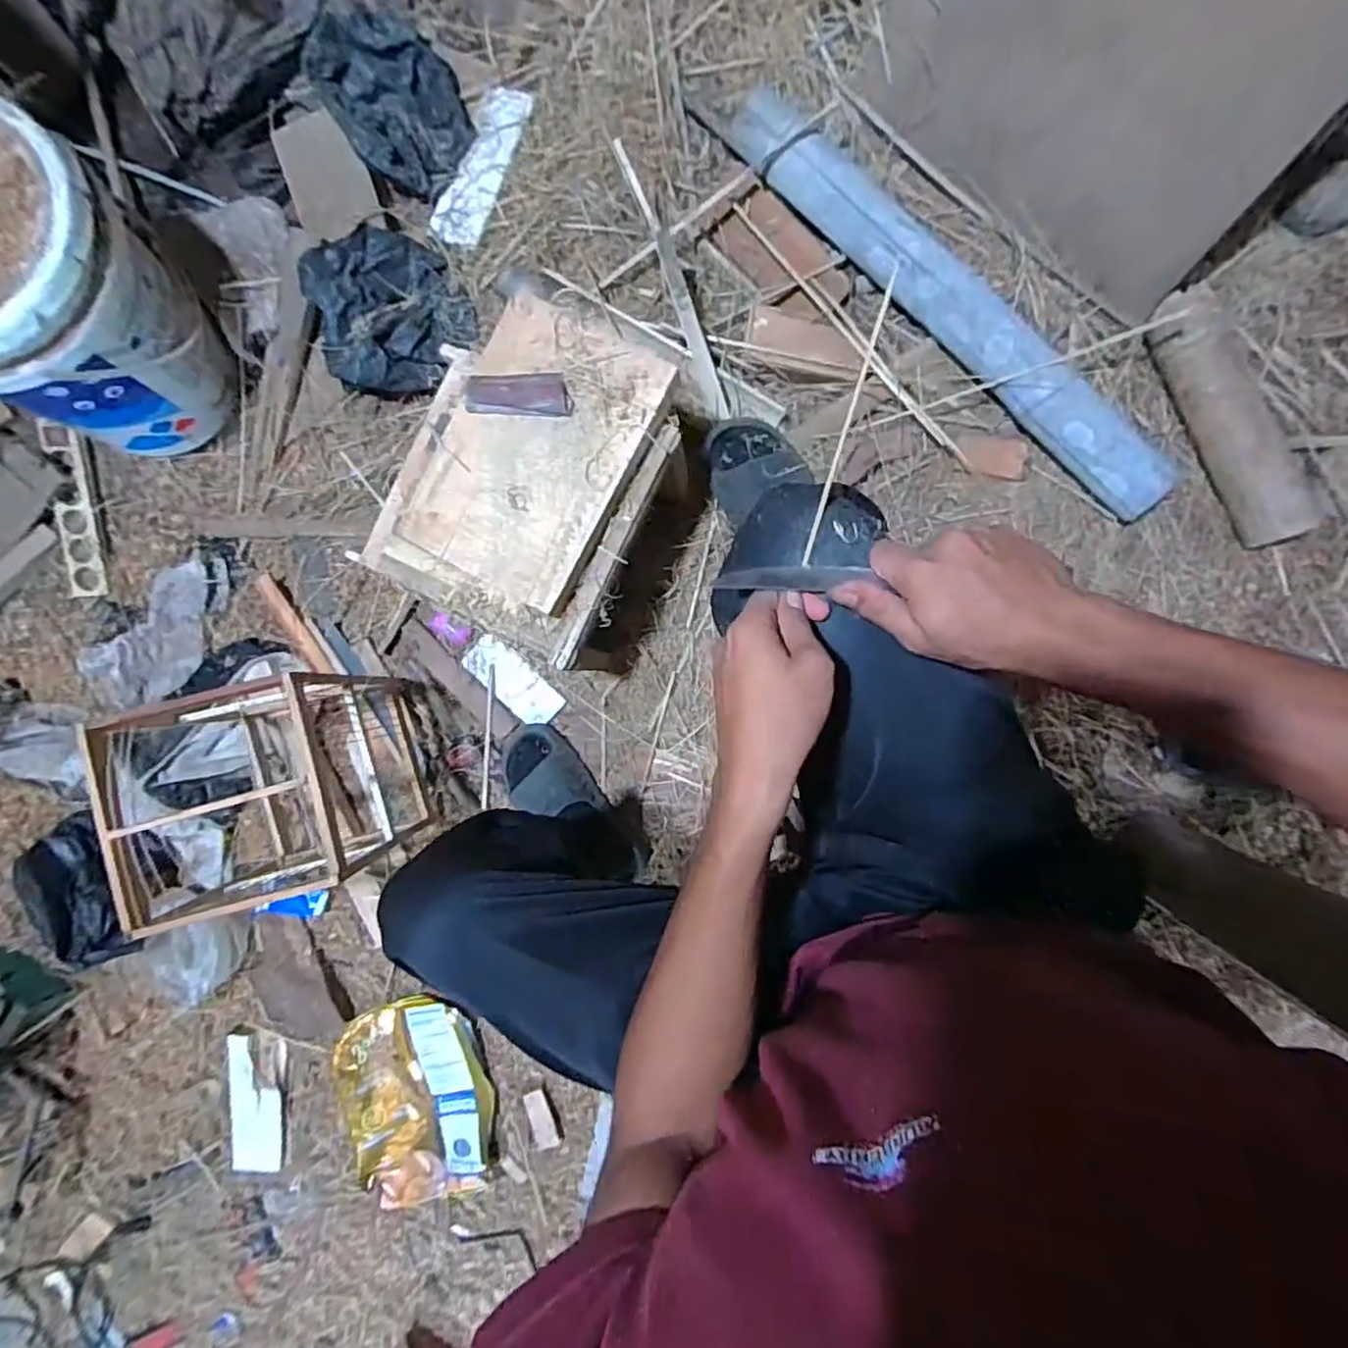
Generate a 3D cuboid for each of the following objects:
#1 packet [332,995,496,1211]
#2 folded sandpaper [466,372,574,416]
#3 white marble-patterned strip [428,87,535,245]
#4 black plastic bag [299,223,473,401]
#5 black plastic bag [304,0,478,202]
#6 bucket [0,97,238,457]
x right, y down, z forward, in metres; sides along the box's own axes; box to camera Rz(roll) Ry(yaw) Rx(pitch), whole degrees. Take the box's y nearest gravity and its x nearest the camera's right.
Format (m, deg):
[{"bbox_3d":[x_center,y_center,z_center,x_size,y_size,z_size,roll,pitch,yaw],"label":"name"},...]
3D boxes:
[{"bbox_3d":[-0.382,0.641,0.979,0.222,0.051,0.291,-19,89,7],"label":"packet"},{"bbox_3d":[-0.160,-0.290,0.669,0.109,0.011,0.042,3,92,7],"label":"folded sandpaper"},{"bbox_3d":[-0.281,-0.736,0.942,0.078,0.014,0.220,27,95,6],"label":"white marble-patterned strip"},{"bbox_3d":[-0.418,-0.521,0.940,0.222,0.076,0.212,-36,87,7],"label":"black plastic bag"},{"bbox_3d":[-0.396,-0.816,0.910,0.170,0.084,0.211,-33,88,7],"label":"black plastic bag"},{"bbox_3d":[-0.767,-0.471,0.837,0.289,0.366,0.298,0,92,7],"label":"bucket"}]

